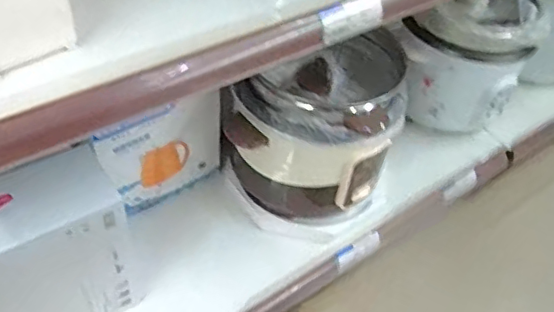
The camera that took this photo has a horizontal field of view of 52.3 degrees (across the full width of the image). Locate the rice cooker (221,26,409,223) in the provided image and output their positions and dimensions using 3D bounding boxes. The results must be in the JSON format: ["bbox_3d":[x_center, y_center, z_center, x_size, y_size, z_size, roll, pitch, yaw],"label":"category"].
[{"bbox_3d":[0.047,-0.035,0.884,0.256,0.235,0.213,13,46,5],"label":"rice cooker"}]

